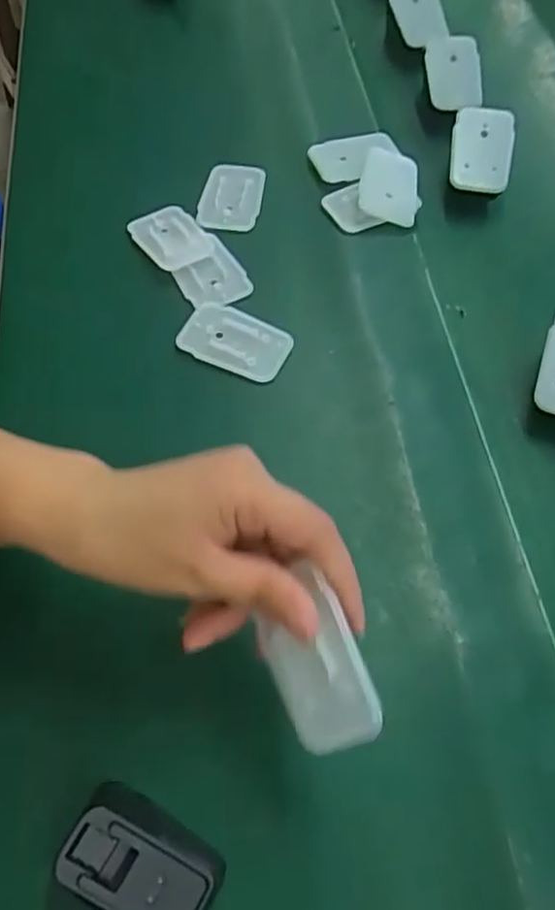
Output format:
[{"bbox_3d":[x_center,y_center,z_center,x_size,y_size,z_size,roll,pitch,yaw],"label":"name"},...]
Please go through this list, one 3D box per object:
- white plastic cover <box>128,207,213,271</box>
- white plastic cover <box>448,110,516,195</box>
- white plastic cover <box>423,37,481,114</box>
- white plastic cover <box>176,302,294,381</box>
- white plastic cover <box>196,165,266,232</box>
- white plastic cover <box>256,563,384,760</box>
[{"bbox_3d":[-0.075,-0.158,0.474,0.044,0.006,0.064,-37,72,-12],"label":"white plastic cover"},{"bbox_3d":[0.151,-0.223,0.483,0.046,0.014,0.059,12,90,-10],"label":"white plastic cover"},{"bbox_3d":[0.147,-0.317,0.549,0.042,0.070,0.013,-7,65,18],"label":"white plastic cover"},{"bbox_3d":[-0.028,-0.076,0.429,0.068,0.004,0.043,26,71,12],"label":"white plastic cover"},{"bbox_3d":[-0.035,-0.195,0.495,0.044,0.008,0.061,8,69,5],"label":"white plastic cover"},{"bbox_3d":[0.014,0.081,0.254,0.041,0.007,0.064,-30,81,28],"label":"white plastic cover"}]

